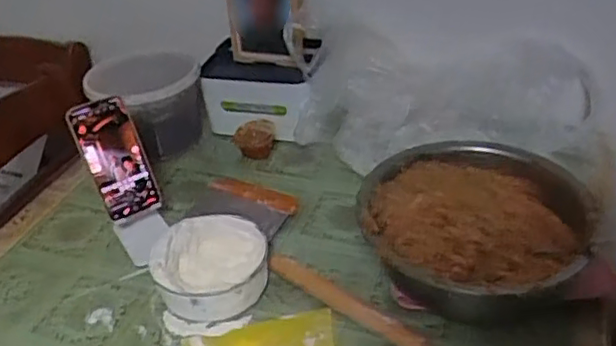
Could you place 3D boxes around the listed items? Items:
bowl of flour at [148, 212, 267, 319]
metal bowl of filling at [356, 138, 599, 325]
[{"bbox_3d":[-0.118,0.113,0.792,0.133,0.082,0.126,-4,36,3],"label":"bowl of flour"},{"bbox_3d":[0.198,0.076,0.777,0.251,0.112,0.259,-4,36,3],"label":"metal bowl of filling"}]

